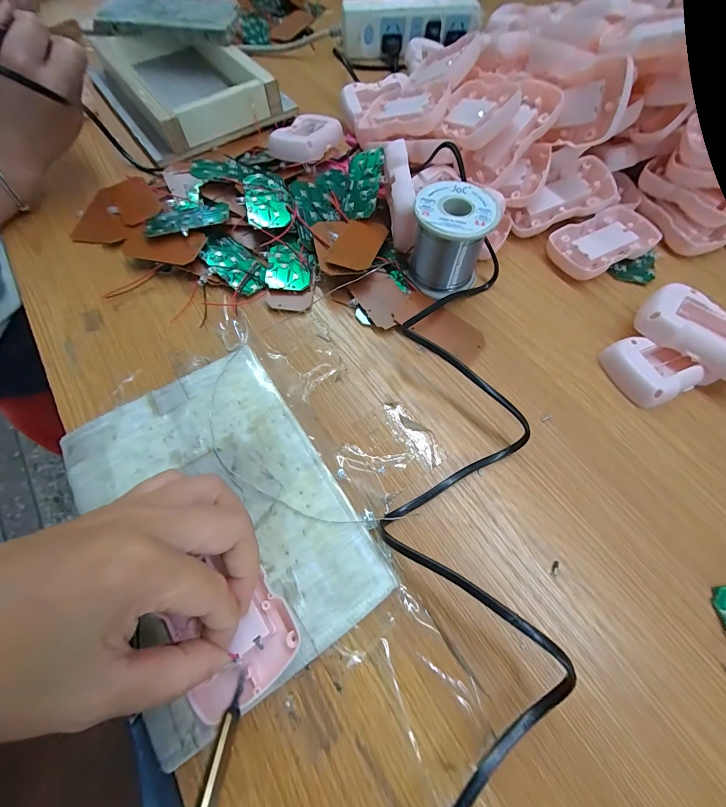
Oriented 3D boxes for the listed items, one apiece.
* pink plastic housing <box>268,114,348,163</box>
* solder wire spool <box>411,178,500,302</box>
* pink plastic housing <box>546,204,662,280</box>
[{"bbox_3d":[-0.055,-0.278,0.359,0.052,0.018,0.082,26,66,11],"label":"pink plastic housing"},{"bbox_3d":[0.070,-0.130,0.282,0.058,0.061,0.060,13,64,6],"label":"solder wire spool"},{"bbox_3d":[0.217,-0.144,0.315,0.089,0.022,0.054,-23,66,-12],"label":"pink plastic housing"}]

